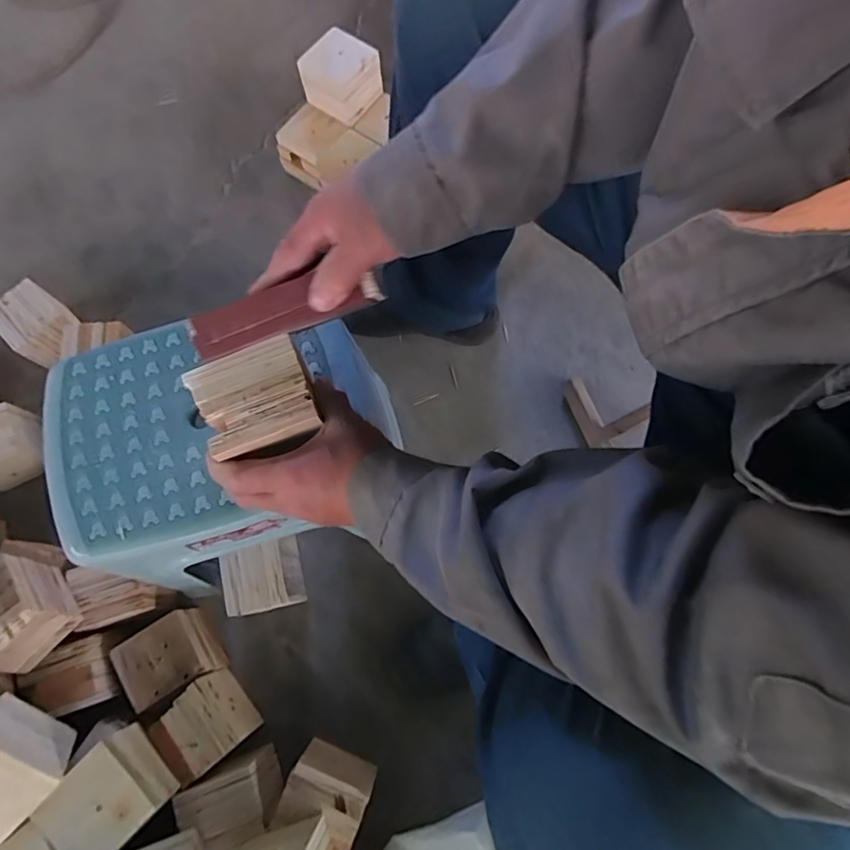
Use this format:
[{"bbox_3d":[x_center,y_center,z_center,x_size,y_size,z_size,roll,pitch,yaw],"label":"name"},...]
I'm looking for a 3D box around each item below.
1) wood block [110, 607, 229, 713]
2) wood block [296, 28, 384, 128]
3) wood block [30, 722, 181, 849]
[{"bbox_3d":[-0.332,0.303,0.703,0.096,0.082,0.088,-32,75,-7],"label":"wood block"},{"bbox_3d":[-0.132,-0.558,0.866,0.103,0.073,0.100,36,78,11],"label":"wood block"},{"bbox_3d":[-0.344,0.406,0.584,0.095,0.058,0.103,43,79,12],"label":"wood block"}]

